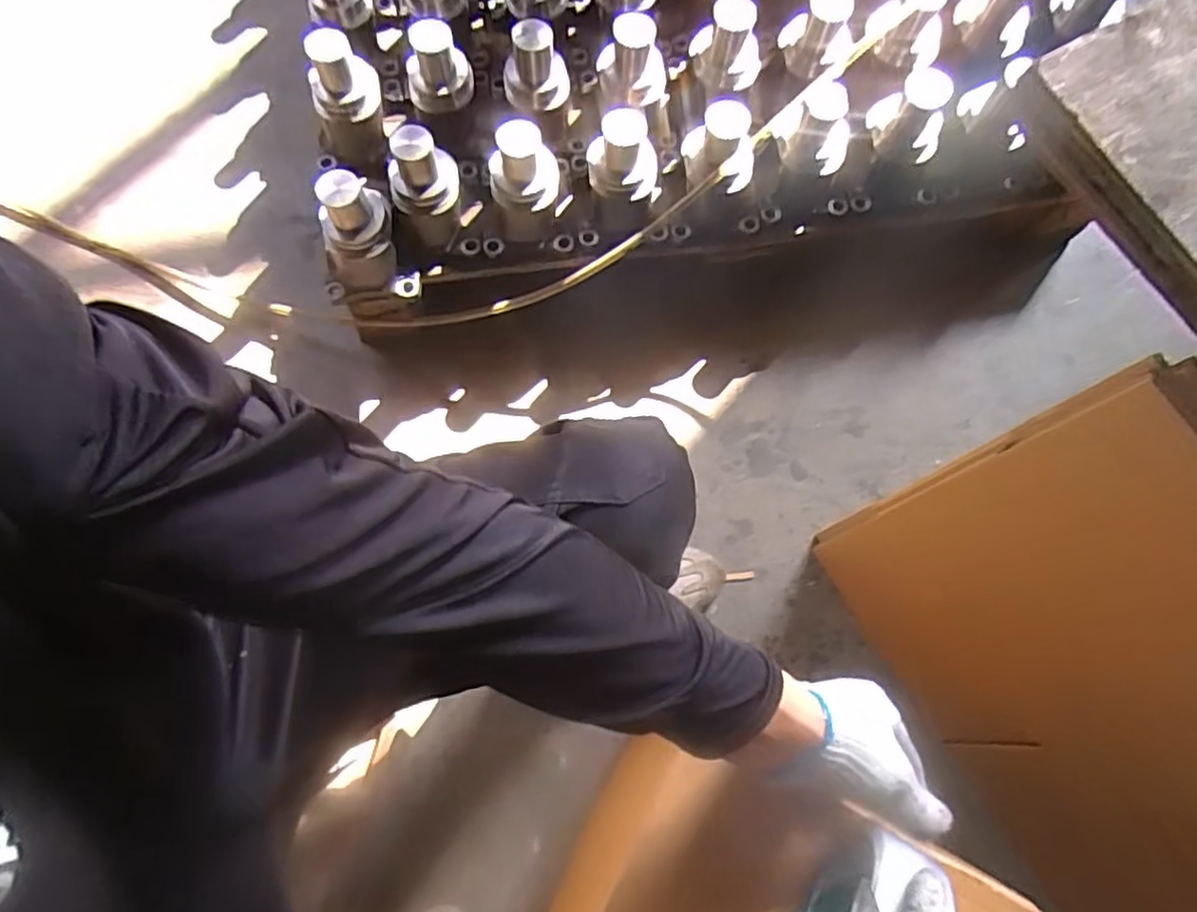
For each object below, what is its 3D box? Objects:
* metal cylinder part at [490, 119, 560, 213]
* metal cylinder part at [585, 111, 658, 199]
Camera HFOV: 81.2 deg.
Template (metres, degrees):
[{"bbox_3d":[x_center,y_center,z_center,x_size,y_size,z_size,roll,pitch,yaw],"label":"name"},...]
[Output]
[{"bbox_3d":[-0.084,-0.322,0.779,0.079,0.086,0.066,-7,74,-3],"label":"metal cylinder part"},{"bbox_3d":[0.027,-0.333,0.779,0.080,0.071,0.064,3,74,0],"label":"metal cylinder part"}]

